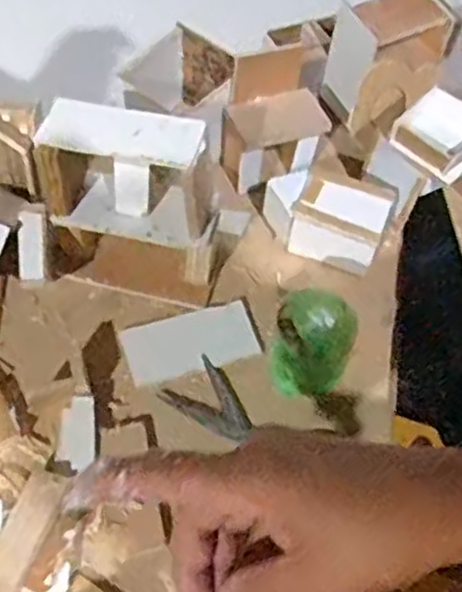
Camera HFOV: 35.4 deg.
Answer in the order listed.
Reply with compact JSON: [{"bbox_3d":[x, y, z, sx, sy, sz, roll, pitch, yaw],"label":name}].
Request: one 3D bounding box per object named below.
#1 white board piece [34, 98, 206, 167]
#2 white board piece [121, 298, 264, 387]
[{"bbox_3d":[-0.073,-0.110,0.484,0.105,0.011,0.040,11,57,5],"label":"white board piece"},{"bbox_3d":[-0.031,0.033,0.568,0.101,0.007,0.058,-15,59,-14],"label":"white board piece"}]

